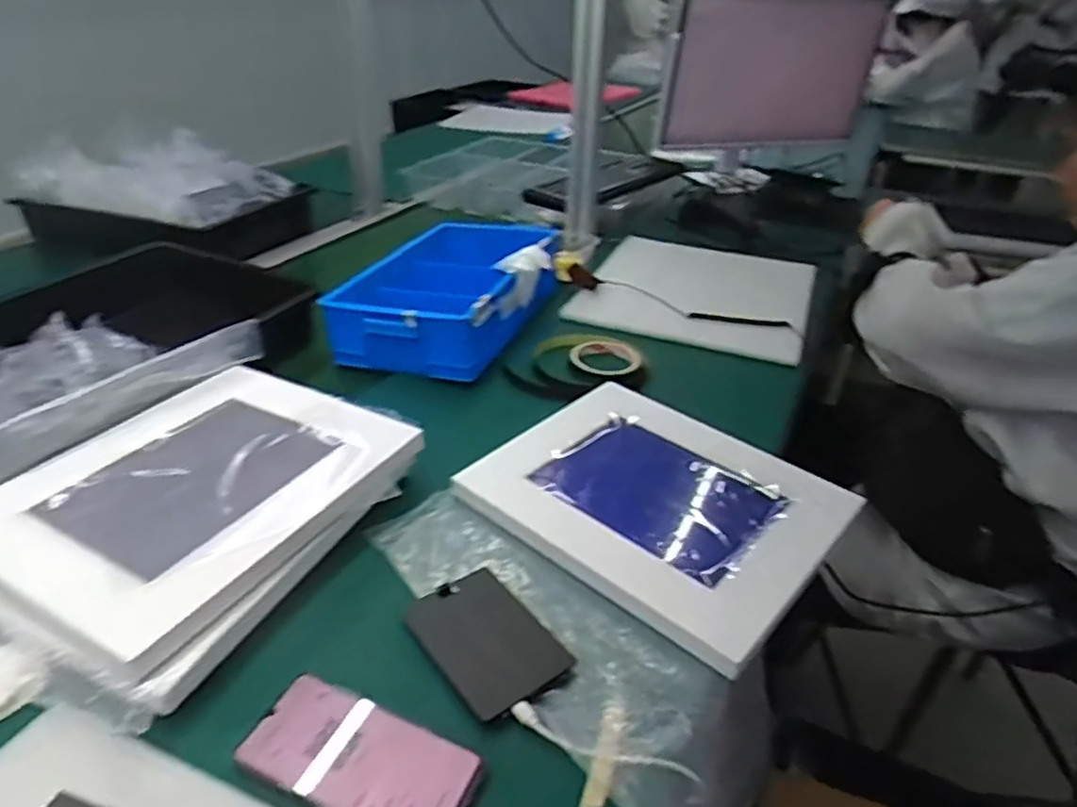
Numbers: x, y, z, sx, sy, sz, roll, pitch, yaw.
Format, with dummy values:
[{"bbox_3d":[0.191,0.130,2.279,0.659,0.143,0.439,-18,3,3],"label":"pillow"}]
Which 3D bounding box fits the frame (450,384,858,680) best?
[{"bbox_3d":[0.103,0.082,0.683,0.330,0.033,0.249,28,40,34],"label":"frame"}]

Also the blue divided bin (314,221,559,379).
[{"bbox_3d":[-0.113,-0.153,0.969,0.220,0.096,0.338,13,33,15],"label":"blue divided bin"}]

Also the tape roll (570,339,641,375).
[{"bbox_3d":[0.079,-0.063,0.904,0.084,0.017,0.084,2,32,-1],"label":"tape roll"}]

